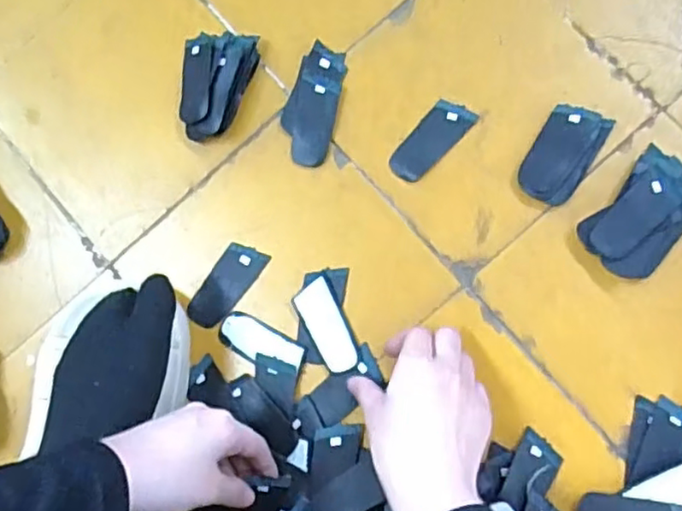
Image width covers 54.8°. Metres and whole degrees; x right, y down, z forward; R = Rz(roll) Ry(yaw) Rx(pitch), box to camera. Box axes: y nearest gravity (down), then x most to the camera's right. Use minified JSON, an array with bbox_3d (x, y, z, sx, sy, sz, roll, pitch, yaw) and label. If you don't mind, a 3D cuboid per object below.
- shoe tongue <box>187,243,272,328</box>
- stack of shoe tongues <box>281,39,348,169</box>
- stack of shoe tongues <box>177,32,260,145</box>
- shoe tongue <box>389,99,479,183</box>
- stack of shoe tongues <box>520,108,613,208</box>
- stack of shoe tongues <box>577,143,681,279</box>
[{"bbox_3d":[-0.091,0.024,0.519,0.033,0.004,0.074,35,86,8],"label":"shoe tongue"},{"bbox_3d":[-0.023,-0.120,0.525,0.041,0.005,0.095,12,83,6],"label":"stack of shoe tongues"},{"bbox_3d":[-0.106,-0.139,0.528,0.057,0.020,0.088,22,84,7],"label":"stack of shoe tongues"},{"bbox_3d":[0.070,-0.090,0.514,0.032,0.006,0.074,43,87,9],"label":"shoe tongue"},{"bbox_3d":[0.167,-0.077,0.497,0.044,0.007,0.077,32,86,8],"label":"stack of shoe tongues"},{"bbox_3d":[0.224,-0.031,0.480,0.059,0.021,0.098,43,87,9],"label":"stack of shoe tongues"}]

